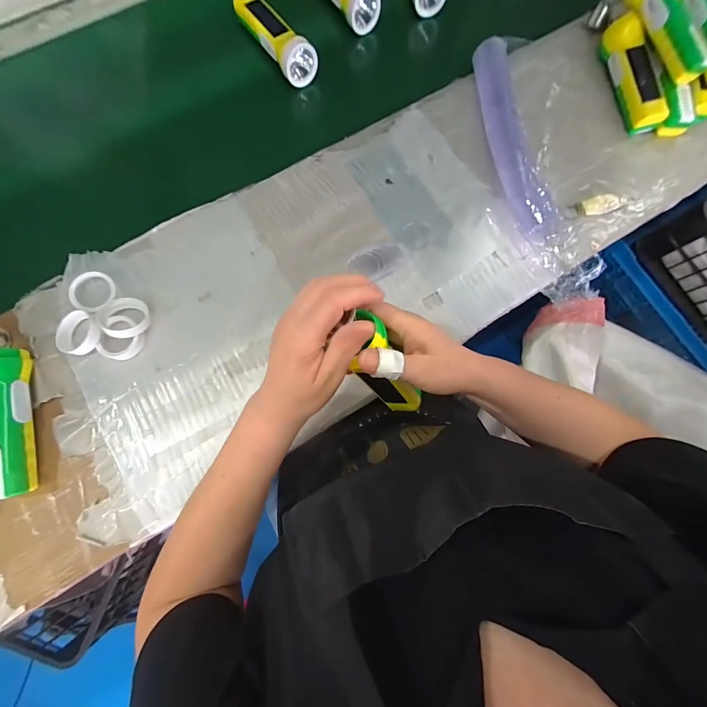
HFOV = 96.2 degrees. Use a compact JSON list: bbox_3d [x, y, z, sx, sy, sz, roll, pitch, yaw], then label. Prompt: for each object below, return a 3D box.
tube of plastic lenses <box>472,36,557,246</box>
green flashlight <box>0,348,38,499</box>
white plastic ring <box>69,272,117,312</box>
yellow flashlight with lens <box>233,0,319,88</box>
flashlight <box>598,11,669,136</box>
[{"bbox_3d":[0.218,-0.299,0.445,0.045,0.040,0.307,-8,79,-3],"label":"tube of plastic lenses"},{"bbox_3d":[-0.397,0.076,0.358,0.049,0.041,0.164,-9,79,-3],"label":"green flashlight"},{"bbox_3d":[-0.322,-0.076,0.391,0.051,0.012,0.052,2,72,-7],"label":"white plastic ring"},{"bbox_3d":[-0.126,-0.486,0.474,0.055,0.054,0.171,-39,82,-8],"label":"yellow flashlight with lens"},{"bbox_3d":[0.413,-0.413,0.467,0.049,0.050,0.173,-11,79,-3],"label":"flashlight"}]

